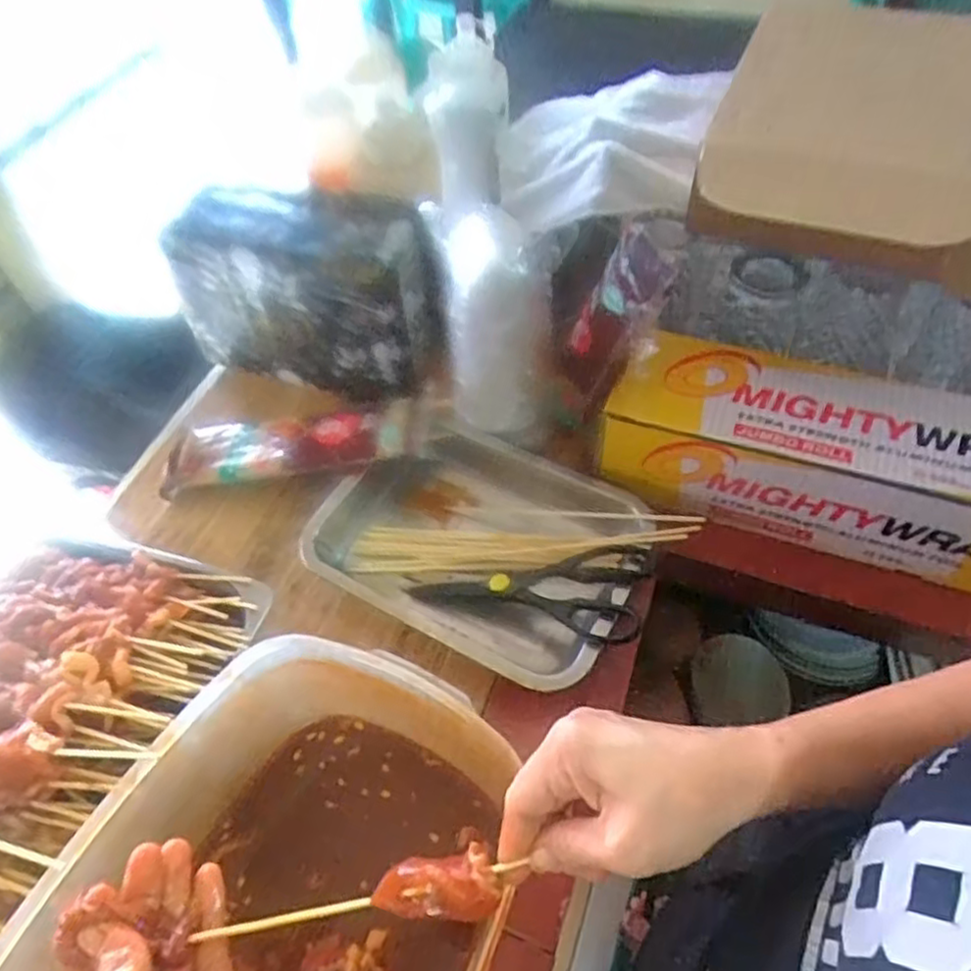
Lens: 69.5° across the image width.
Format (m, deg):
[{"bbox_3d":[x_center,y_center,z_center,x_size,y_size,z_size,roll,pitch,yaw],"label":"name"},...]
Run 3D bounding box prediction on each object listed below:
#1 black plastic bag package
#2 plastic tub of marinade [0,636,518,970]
[{"bbox_3d":[-0.167,-0.186,0.677,0.251,0.171,0.087,13,56,12],"label":"black plastic bag package"},{"bbox_3d":[-0.128,0.256,0.392,0.226,0.114,0.319,16,57,15],"label":"plastic tub of marinade"}]

